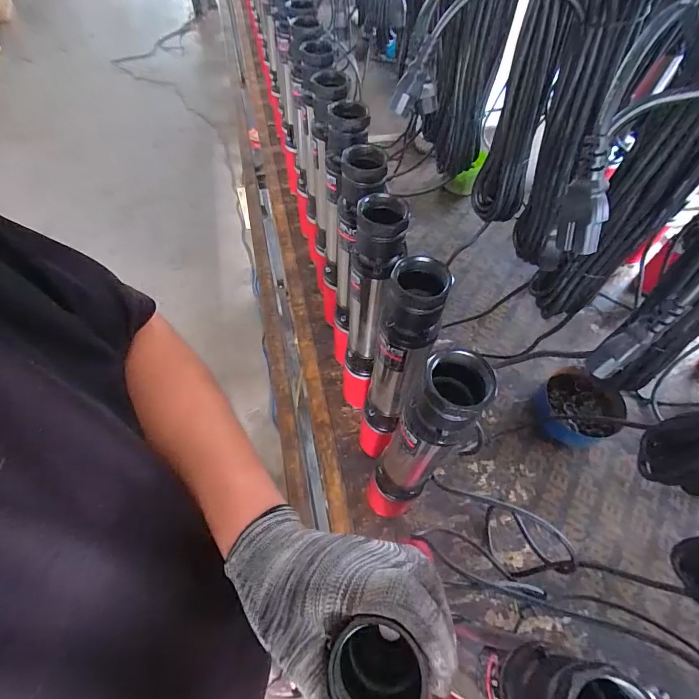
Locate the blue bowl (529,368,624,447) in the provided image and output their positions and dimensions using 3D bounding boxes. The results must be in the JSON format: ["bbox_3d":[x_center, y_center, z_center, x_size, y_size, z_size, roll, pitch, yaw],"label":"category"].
[{"bbox_3d":[0.433,0.112,0.736,0.134,0.073,0.132,1,58,-2],"label":"blue bowl"}]

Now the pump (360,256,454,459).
[{"bbox_3d":[0.058,0.035,0.512,0.059,0.381,0.068,13,59,6],"label":"pump"}]

